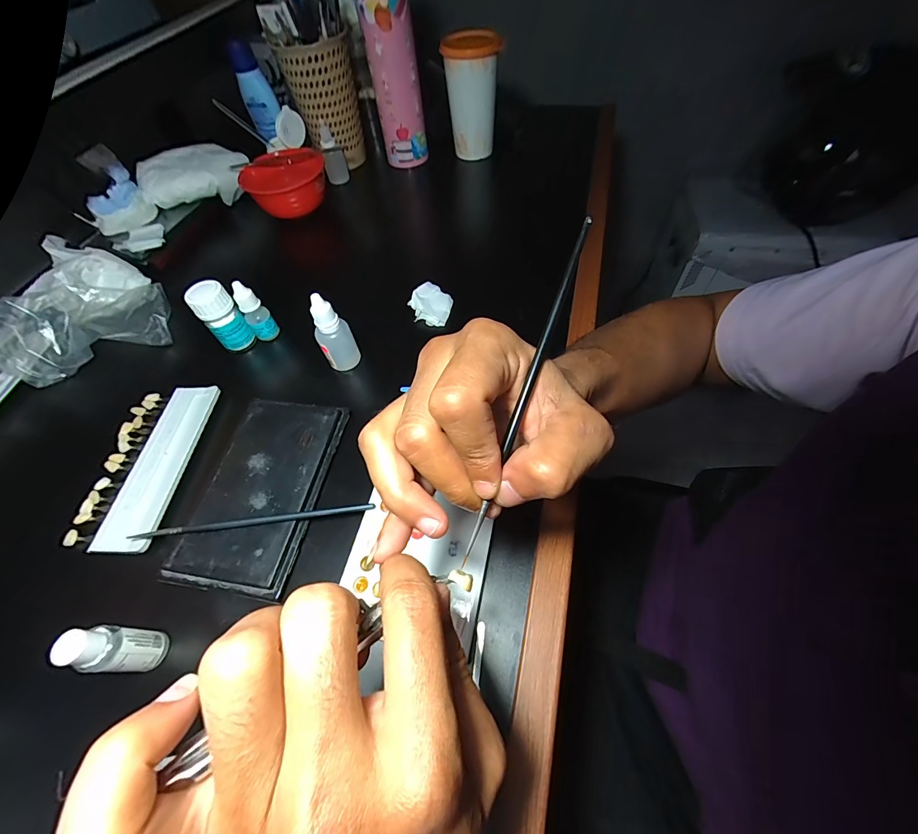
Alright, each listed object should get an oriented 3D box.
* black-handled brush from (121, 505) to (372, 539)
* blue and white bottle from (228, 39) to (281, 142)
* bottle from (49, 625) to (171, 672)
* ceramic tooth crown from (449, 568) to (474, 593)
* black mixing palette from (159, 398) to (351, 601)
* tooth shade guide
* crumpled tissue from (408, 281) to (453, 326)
[{"bbox_3d":[-0.147,0.076,0.279,0.170,0.005,0.006,-7,56,0],"label":"black-handled brush"},{"bbox_3d":[-0.266,-0.428,0.511,0.037,0.095,0.031,35,65,24],"label":"blue and white bottle"},{"bbox_3d":[-0.200,0.135,0.226,0.018,0.058,0.022,0,57,5],"label":"bottle"},{"bbox_3d":[0.001,0.071,0.170,0.011,0.004,0.007,15,59,14],"label":"ceramic tooth crown"},{"bbox_3d":[-0.151,0.052,0.300,0.086,0.009,0.151,6,57,9],"label":"black mixing palette"},{"bbox_3d":[-0.261,0.036,0.324,0.075,0.017,0.147,-3,56,3],"label":"tooth shade guide"},{"bbox_3d":[-0.030,-0.117,0.399,0.040,0.018,0.040,8,58,10],"label":"crumpled tissue"}]

